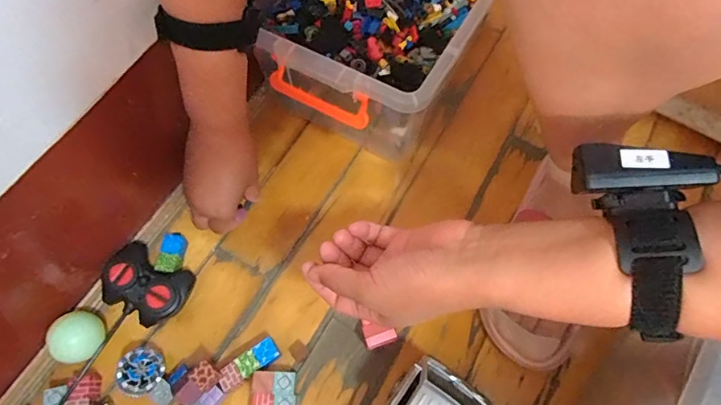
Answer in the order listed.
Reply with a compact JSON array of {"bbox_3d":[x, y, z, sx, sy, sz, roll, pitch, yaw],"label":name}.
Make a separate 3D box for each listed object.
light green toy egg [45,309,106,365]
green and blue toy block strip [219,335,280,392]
[{"bbox_3d":[-0.280,0.135,0.451,0.047,0.038,0.048,0,67,1],"label":"light green toy egg"},{"bbox_3d":[-0.109,0.161,0.448,0.060,0.025,0.022,-35,71,-13],"label":"green and blue toy block strip"}]

